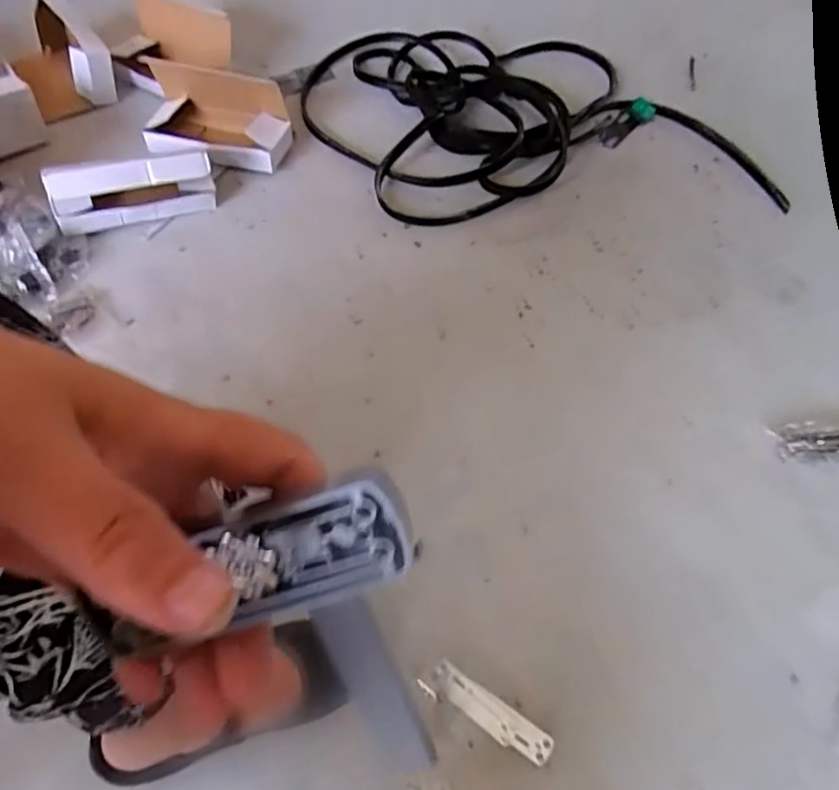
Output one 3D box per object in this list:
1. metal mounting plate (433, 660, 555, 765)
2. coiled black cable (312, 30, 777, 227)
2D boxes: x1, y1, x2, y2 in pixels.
[{"bbox_3d":[0.069,0.309,0.618,0.127,0.007,0.032,30,60,15],"label":"metal mounting plate"},{"bbox_3d":[0.199,-0.516,1.154,0.782,0.046,0.521,-7,57,-9],"label":"coiled black cable"}]

